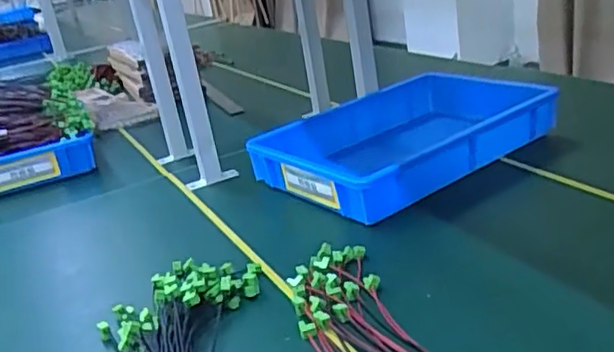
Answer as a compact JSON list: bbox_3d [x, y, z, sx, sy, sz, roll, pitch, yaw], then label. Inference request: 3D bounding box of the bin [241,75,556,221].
[{"bbox_3d":[0.165,-0.062,1.058,0.453,0.089,0.288,-24,26,-31],"label":"bin"}]

